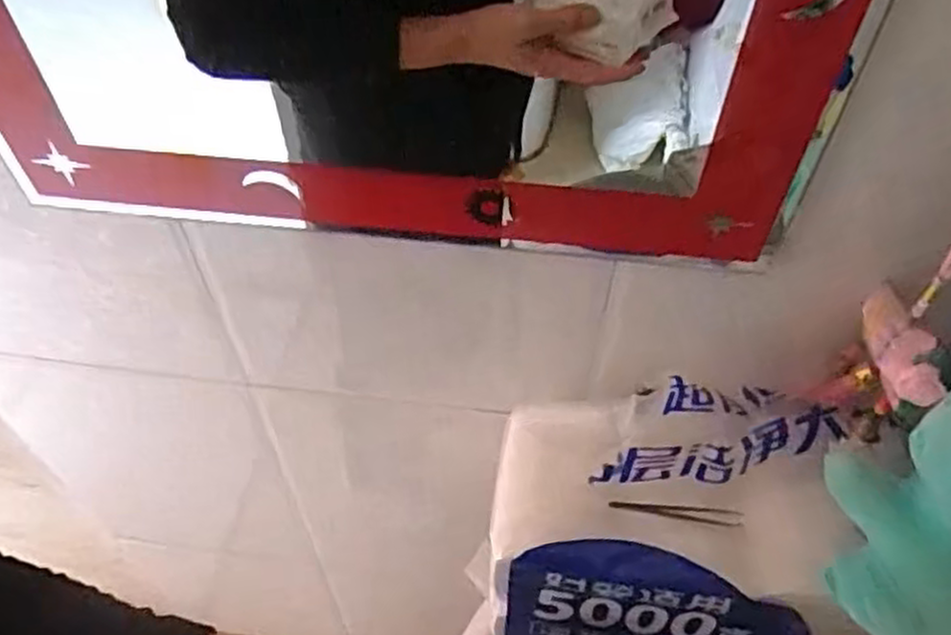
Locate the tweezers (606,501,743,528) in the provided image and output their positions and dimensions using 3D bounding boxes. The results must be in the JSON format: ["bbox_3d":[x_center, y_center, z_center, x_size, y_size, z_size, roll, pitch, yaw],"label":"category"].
[{"bbox_3d":[0.140,0.136,0.537,0.088,0.011,0.010,8,54,5],"label":"tweezers"}]

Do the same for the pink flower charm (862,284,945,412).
[{"bbox_3d":[0.248,0.014,0.447,0.020,0.042,0.080,5,53,3],"label":"pink flower charm"}]

